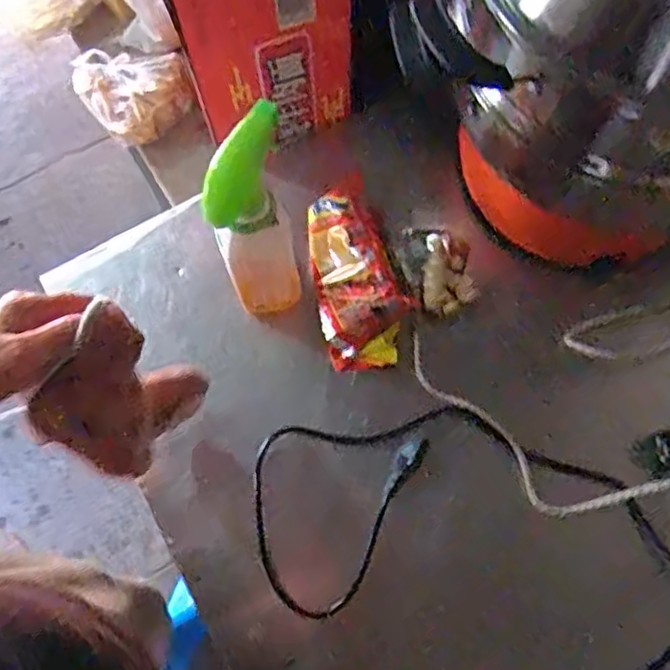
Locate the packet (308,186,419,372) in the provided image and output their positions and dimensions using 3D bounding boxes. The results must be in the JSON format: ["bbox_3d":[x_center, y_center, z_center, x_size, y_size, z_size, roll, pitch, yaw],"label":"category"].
[{"bbox_3d":[0.023,-0.060,0.666,0.088,0.043,0.179,-8,72,-1],"label":"packet"}]

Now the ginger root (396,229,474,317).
[{"bbox_3d":[0.104,-0.068,0.689,0.071,0.025,0.096,-6,72,0],"label":"ginger root"}]

